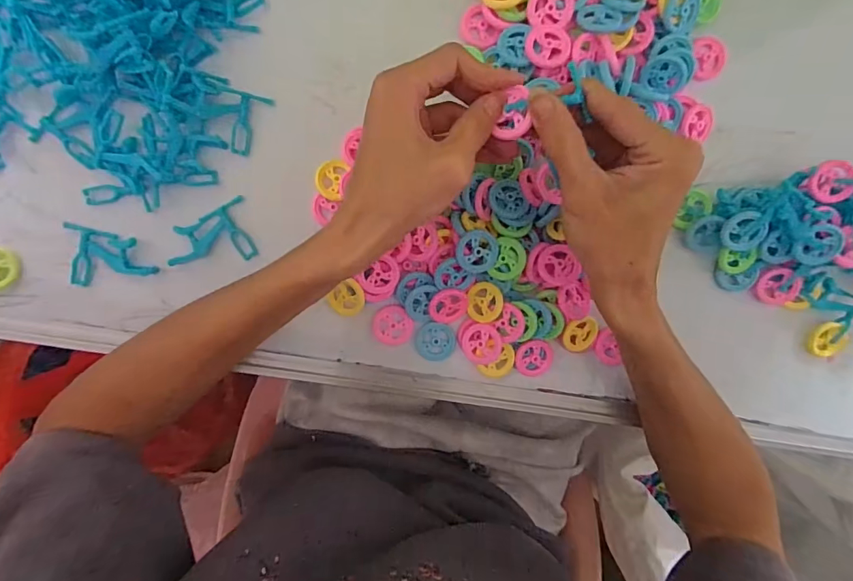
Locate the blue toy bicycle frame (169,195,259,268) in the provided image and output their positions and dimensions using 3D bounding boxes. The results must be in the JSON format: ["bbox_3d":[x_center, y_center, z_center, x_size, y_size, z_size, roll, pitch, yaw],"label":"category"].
[{"bbox_3d":[-0.152,-0.039,0.311,0.053,0.011,0.042,-13,97,-3],"label":"blue toy bicycle frame"}]

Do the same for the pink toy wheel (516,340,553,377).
[{"bbox_3d":[0.082,0.052,0.336,0.027,0.004,0.028,-1,96,-5],"label":"pink toy wheel"}]

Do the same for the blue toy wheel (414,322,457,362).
[{"bbox_3d":[0.007,0.038,0.335,0.030,0.005,0.029,-1,96,-5],"label":"blue toy wheel"}]

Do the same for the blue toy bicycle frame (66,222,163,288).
[{"bbox_3d":[-0.219,-0.024,0.309,0.056,0.008,0.041,0,96,-5],"label":"blue toy bicycle frame"}]

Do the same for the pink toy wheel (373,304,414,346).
[{"bbox_3d":[-0.025,0.026,0.331,0.029,0.006,0.030,-1,96,-5],"label":"pink toy wheel"}]

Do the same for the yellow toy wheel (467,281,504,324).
[{"bbox_3d":[0.042,0.009,0.326,0.026,0.005,0.029,-5,88,28],"label":"yellow toy wheel"}]

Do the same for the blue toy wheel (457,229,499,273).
[{"bbox_3d":[0.036,-0.027,0.308,0.029,0.004,0.029,-1,98,-10],"label":"blue toy wheel"}]

